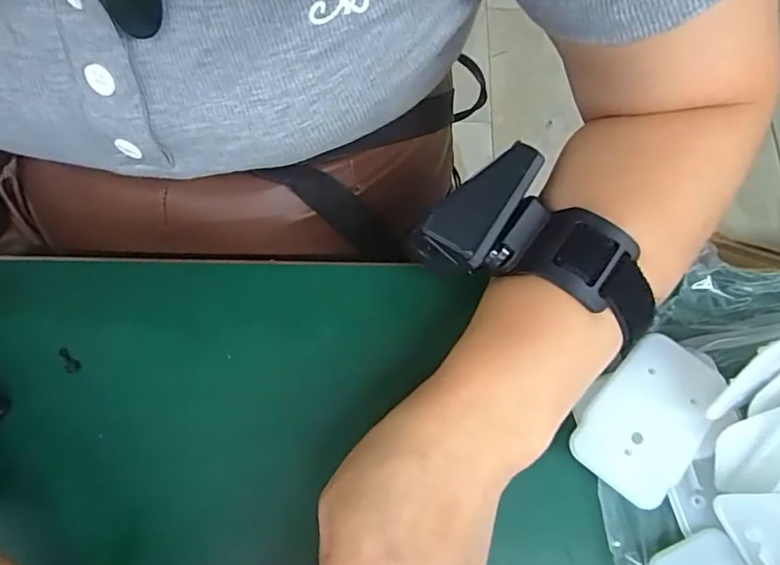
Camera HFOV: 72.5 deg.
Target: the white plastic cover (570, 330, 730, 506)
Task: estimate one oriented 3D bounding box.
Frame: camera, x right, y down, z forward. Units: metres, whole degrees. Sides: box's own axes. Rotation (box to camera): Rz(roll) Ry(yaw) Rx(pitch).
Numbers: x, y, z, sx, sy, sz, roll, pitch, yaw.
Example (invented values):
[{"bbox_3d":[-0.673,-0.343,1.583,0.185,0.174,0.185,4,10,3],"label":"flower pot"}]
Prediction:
[{"bbox_3d":[0.112,0.058,0.230,0.044,0.010,0.067,36,76,12],"label":"white plastic cover"}]

